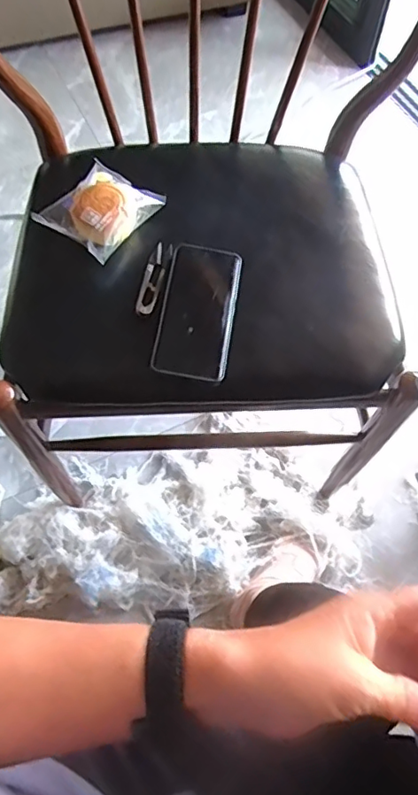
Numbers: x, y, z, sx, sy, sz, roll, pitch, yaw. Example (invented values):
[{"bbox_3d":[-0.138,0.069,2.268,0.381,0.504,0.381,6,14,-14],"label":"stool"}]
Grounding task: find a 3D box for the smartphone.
[{"bbox_3d":[-0.011,-0.097,0.596,0.076,0.010,0.164,8,64,2],"label":"smartphone"}]

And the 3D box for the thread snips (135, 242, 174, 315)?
[{"bbox_3d":[-0.062,-0.135,0.620,0.024,0.010,0.100,12,64,4],"label":"thread snips"}]

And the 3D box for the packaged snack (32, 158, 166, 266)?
[{"bbox_3d":[-0.125,-0.220,0.630,0.093,0.040,0.120,32,67,13],"label":"packaged snack"}]

